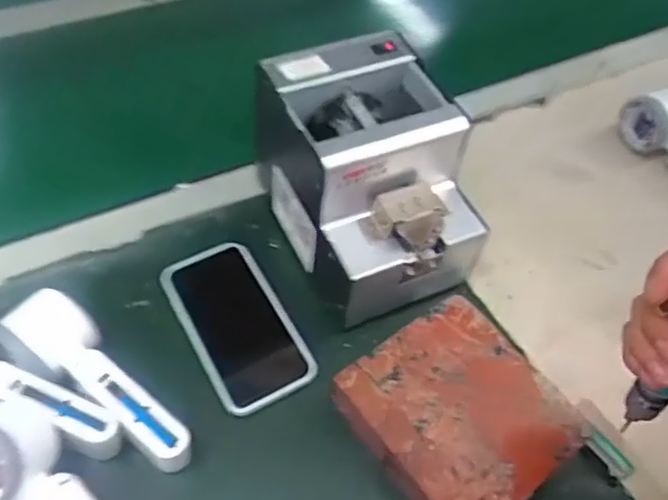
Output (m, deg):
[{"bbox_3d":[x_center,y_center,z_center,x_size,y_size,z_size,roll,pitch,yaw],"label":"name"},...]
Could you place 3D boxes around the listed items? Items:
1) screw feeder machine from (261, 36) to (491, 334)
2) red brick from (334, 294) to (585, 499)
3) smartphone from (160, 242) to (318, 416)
[{"bbox_3d":[0.030,-0.060,0.542,0.132,0.148,0.185,-17,56,-17],"label":"screw feeder machine"},{"bbox_3d":[0.090,0.124,0.488,0.134,0.050,0.139,-30,61,-25],"label":"red brick"},{"bbox_3d":[-0.079,0.060,0.534,0.078,0.013,0.147,-24,58,-21],"label":"smartphone"}]

